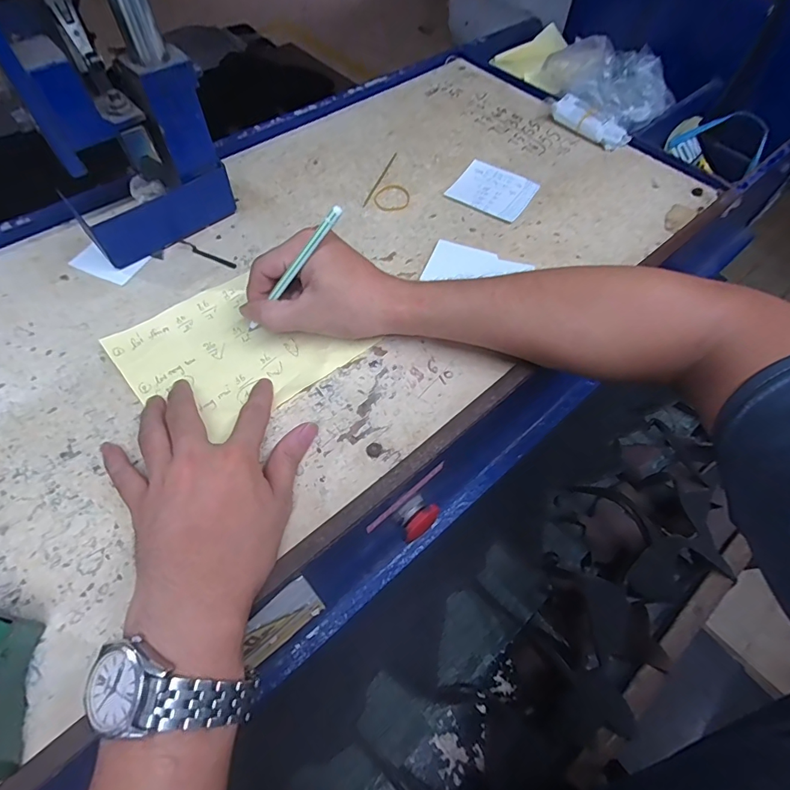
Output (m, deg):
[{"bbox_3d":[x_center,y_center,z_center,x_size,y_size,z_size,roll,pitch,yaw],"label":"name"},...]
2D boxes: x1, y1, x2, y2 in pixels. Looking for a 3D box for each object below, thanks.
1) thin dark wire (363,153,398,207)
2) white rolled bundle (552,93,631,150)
[{"bbox_3d":[-0.017,-0.247,0.501,0.005,0.005,0.100,18,59,9],"label":"thin dark wire"},{"bbox_3d":[0.240,-0.336,0.544,0.032,0.027,0.100,-32,65,-20],"label":"white rolled bundle"}]

